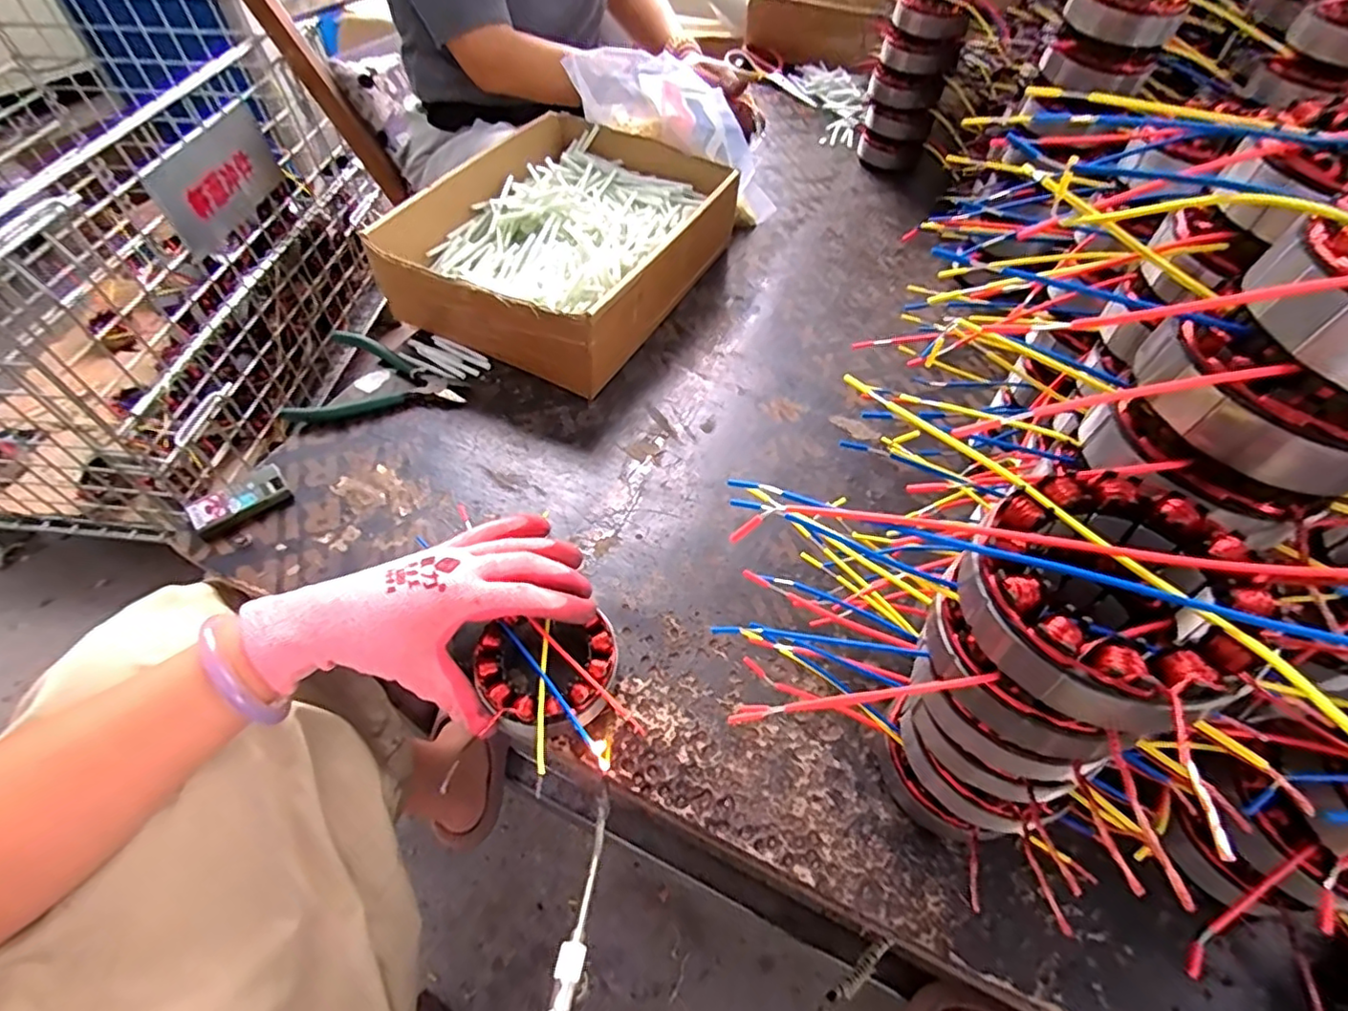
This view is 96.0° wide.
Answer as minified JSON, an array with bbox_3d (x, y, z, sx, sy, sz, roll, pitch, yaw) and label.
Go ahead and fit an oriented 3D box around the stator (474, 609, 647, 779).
[{"bbox_3d":[-0.073,0.110,0.381,0.081,0.041,0.091,-26,59,-20],"label":"stator"}]

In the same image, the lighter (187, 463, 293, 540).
[{"bbox_3d":[-0.334,-0.003,0.468,0.066,0.017,0.032,-36,63,-26],"label":"lighter"}]

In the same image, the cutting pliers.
[{"bbox_3d":[-0.260,-0.109,0.543,0.142,0.019,0.095,10,53,4],"label":"cutting pliers"}]

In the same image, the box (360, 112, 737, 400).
[{"bbox_3d":[-0.106,-0.273,0.634,0.244,0.093,0.331,24,56,15],"label":"box"}]

